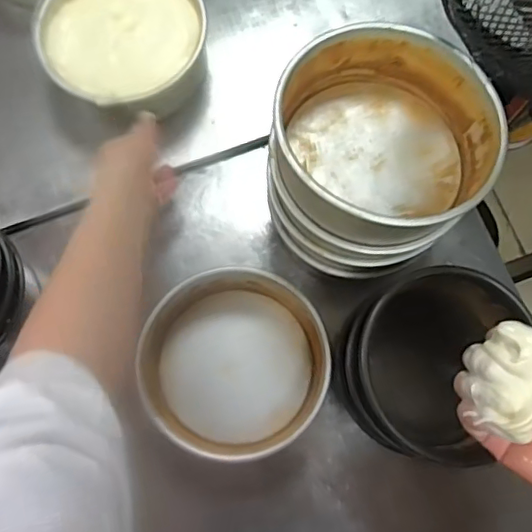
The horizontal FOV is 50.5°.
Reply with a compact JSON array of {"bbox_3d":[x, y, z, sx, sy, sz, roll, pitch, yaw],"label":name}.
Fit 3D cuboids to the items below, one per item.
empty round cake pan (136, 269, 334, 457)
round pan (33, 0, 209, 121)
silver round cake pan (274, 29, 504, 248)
[{"bbox_3d":[-0.034,0.101,0.596,0.186,0.070,0.187,0,76,0],"label":"empty round cake pan"},{"bbox_3d":[-0.173,-0.261,0.666,0.200,0.089,0.183,0,76,0],"label":"round pan"},{"bbox_3d":[0.101,-0.113,0.489,0.177,0.082,0.182,0,76,0],"label":"silver round cake pan"}]

